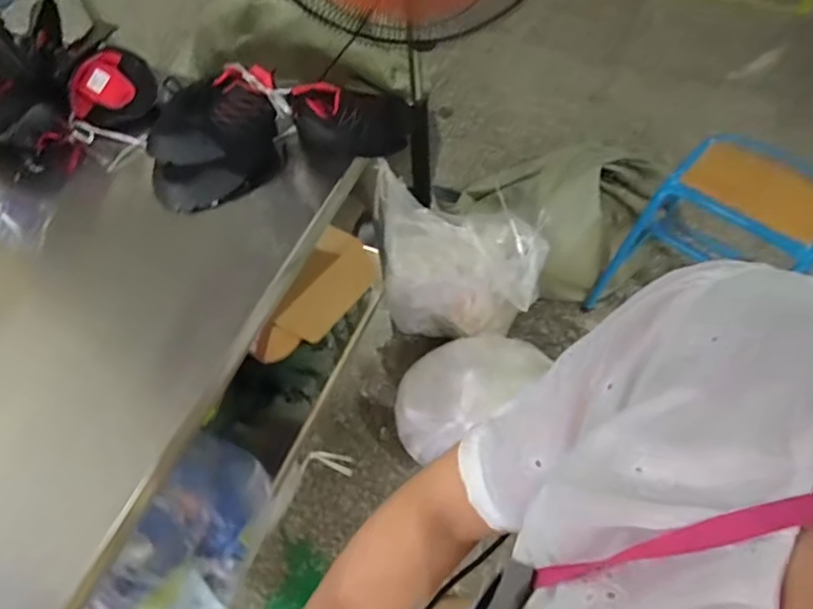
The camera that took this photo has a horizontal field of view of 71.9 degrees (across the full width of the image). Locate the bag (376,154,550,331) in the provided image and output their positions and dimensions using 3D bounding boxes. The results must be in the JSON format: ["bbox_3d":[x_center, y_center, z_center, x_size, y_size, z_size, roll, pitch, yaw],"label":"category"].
[{"bbox_3d":[0.147,-0.139,1.299,0.364,0.518,0.222,0,58,4],"label":"bag"}]

